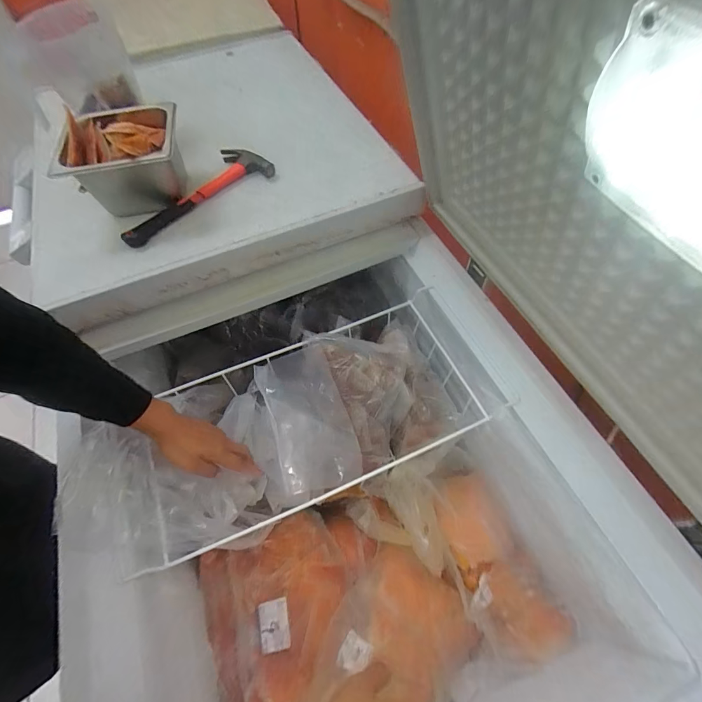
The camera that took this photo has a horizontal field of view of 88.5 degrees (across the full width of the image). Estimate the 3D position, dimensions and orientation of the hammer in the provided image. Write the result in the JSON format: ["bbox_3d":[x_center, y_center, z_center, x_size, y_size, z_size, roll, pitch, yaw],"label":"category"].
[{"bbox_3d":[-0.267,-0.270,0.607,0.095,0.024,0.265,40,69,22],"label":"hammer"}]

